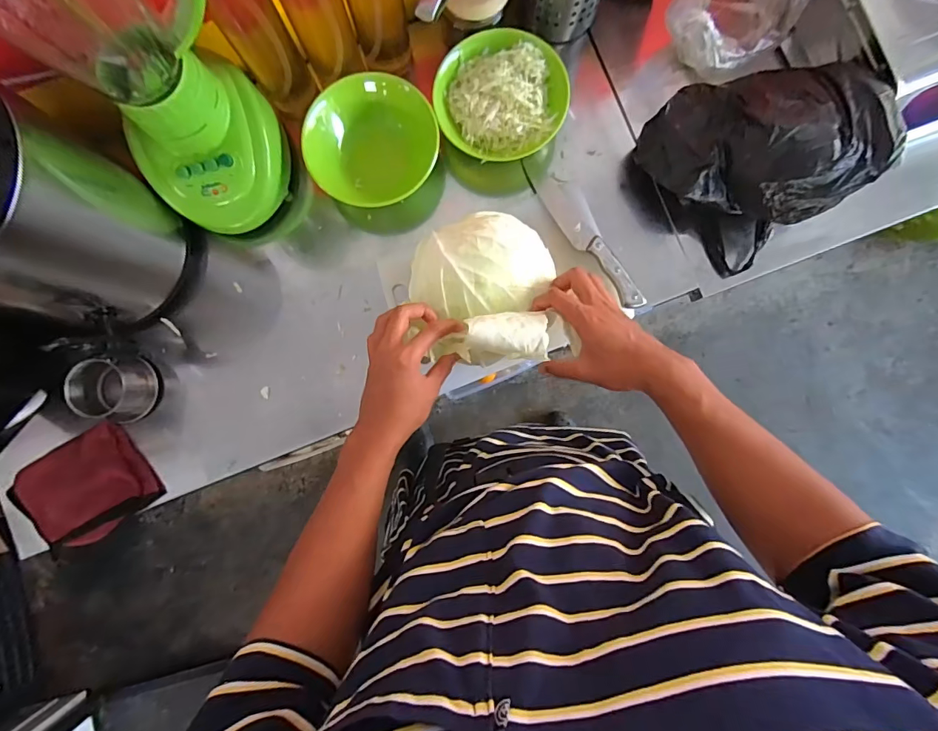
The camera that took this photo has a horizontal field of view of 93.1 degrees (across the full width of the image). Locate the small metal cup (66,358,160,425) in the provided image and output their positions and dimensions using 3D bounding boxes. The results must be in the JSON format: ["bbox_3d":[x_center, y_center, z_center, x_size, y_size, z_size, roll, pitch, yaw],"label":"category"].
[{"bbox_3d":[-0.475,0.035,0.599,0.078,0.063,0.084,-9,86,0],"label":"small metal cup"}]

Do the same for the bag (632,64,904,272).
[{"bbox_3d":[0.364,-0.275,0.559,0.220,0.120,0.222,-41,87,-2],"label":"bag"}]

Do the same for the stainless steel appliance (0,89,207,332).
[{"bbox_3d":[-0.503,-0.163,0.488,0.228,0.283,0.208,13,87,2],"label":"stainless steel appliance"}]

